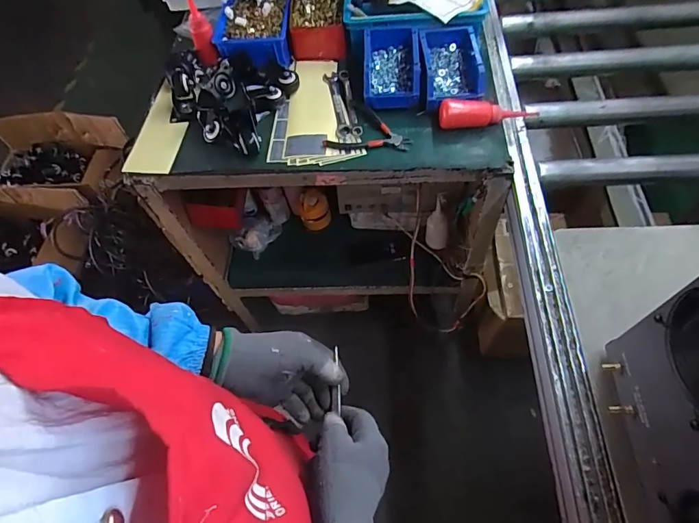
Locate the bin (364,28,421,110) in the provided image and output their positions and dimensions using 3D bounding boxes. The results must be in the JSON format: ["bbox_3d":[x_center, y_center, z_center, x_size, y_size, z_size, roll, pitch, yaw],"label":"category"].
[{"bbox_3d":[0.078,-0.363,0.818,0.101,0.067,0.146,-1,58,5],"label":"bin"}]

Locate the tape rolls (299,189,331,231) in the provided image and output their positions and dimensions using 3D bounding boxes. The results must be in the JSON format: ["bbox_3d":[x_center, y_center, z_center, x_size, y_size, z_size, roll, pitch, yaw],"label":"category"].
[{"bbox_3d":[-0.095,-0.131,1.172,0.085,0.110,0.069,-15,58,-4],"label":"tape rolls"}]

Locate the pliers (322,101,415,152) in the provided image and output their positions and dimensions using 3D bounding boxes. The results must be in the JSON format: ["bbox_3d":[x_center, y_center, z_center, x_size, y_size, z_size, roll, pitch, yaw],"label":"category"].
[{"bbox_3d":[0.035,-0.246,0.795,0.152,0.017,0.102,0,59,6],"label":"pliers"}]

